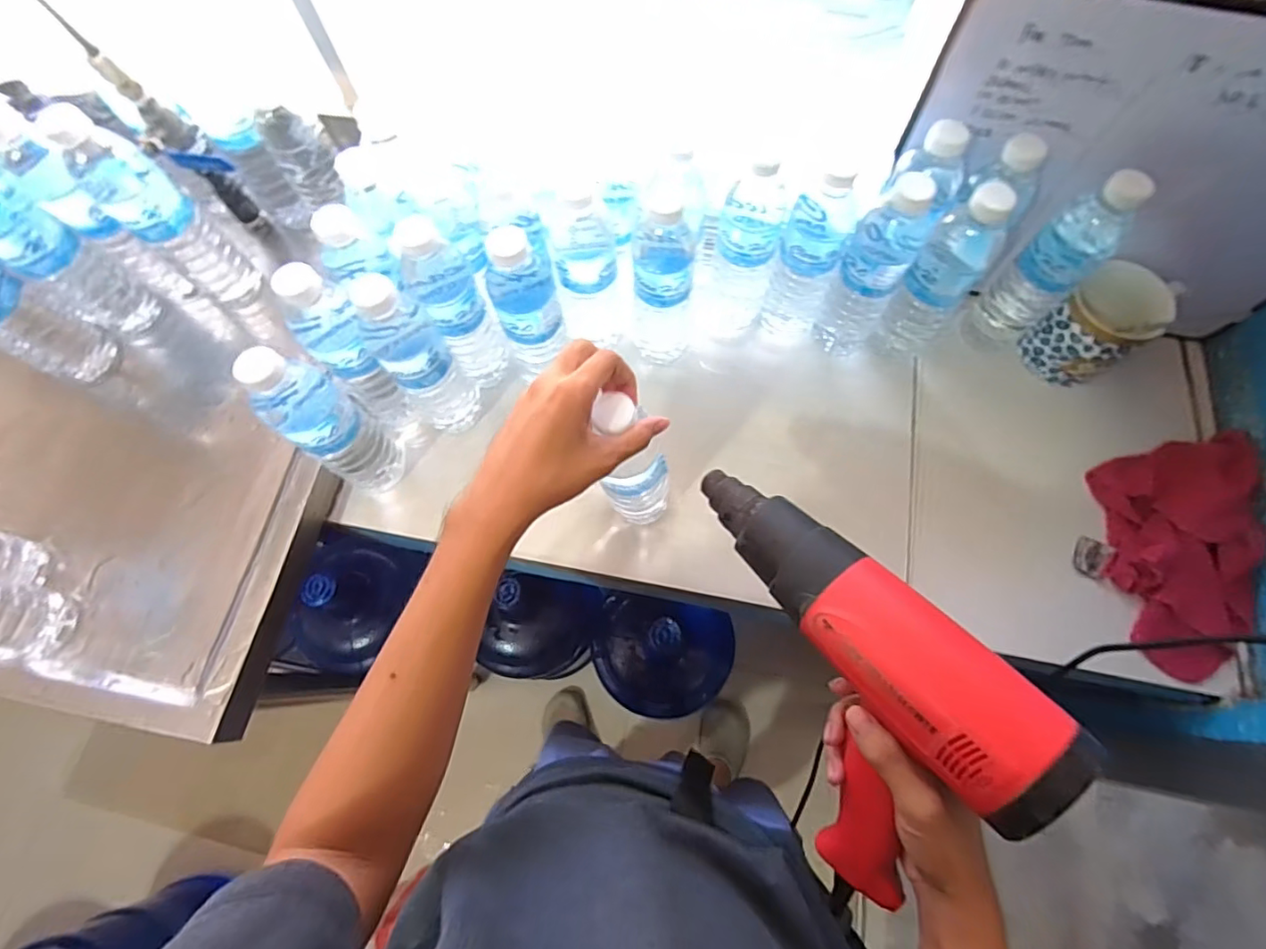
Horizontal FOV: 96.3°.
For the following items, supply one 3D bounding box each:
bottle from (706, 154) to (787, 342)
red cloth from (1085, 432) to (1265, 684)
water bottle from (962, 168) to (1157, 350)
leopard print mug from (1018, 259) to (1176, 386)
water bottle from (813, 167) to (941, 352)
[{"bbox_3d":[0.111,-0.217,0.567,0.062,0.186,0.064,10,71,5],"label":"bottle"},{"bbox_3d":[0.524,0.070,0.542,0.132,0.045,0.239,10,71,5],"label":"red cloth"},{"bbox_3d":[0.399,-0.197,0.546,0.065,0.209,0.061,-39,74,-12],"label":"water bottle"},{"bbox_3d":[0.470,-0.147,0.585,0.079,0.113,0.080,-35,73,-11],"label":"leopard print mug"},{"bbox_3d":[0.228,-0.192,0.550,0.060,0.199,0.052,32,74,12],"label":"water bottle"}]

